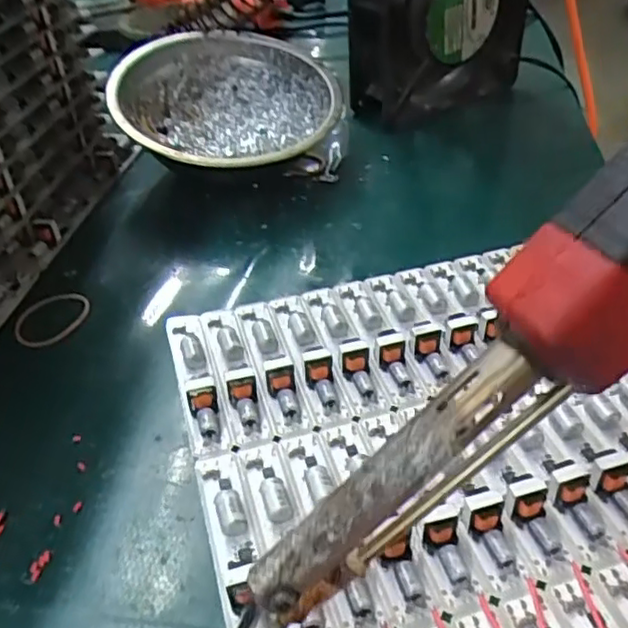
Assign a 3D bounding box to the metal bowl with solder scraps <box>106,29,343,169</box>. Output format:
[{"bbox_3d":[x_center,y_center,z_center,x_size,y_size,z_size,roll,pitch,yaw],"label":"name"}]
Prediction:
[{"bbox_3d":[-0.051,-0.119,0.390,0.128,0.058,0.139,-2,40,2],"label":"metal bowl with solder scraps"}]

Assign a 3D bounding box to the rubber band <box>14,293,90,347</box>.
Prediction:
[{"bbox_3d":[-0.118,0.001,0.294,0.033,0.004,0.033,-17,42,-15],"label":"rubber band"}]

